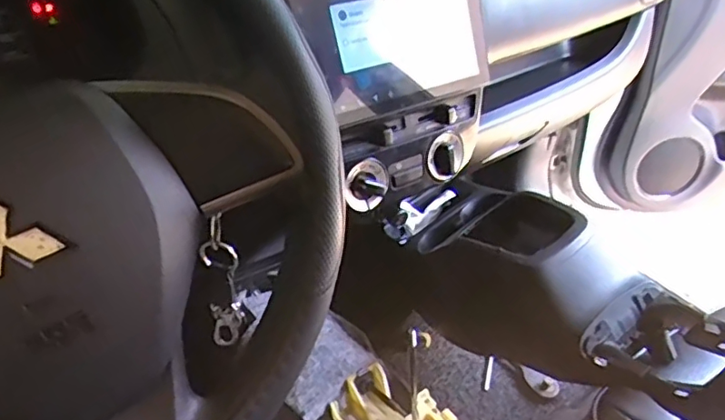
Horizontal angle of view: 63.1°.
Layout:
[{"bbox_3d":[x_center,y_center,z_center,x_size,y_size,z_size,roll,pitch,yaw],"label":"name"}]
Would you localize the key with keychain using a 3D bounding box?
[{"bbox_3d":[-0.121,0.063,0.527,0.038,0.140,0.021,-5,37,-12],"label":"key with keychain"}]

